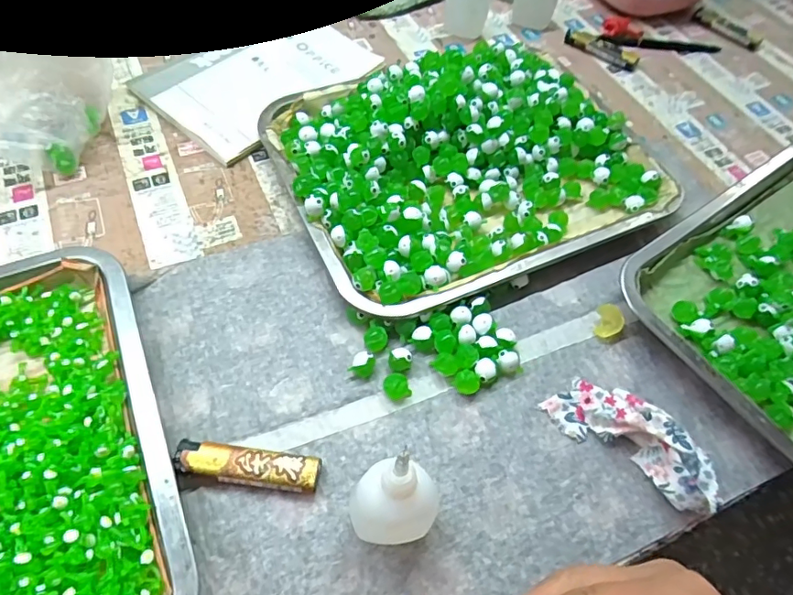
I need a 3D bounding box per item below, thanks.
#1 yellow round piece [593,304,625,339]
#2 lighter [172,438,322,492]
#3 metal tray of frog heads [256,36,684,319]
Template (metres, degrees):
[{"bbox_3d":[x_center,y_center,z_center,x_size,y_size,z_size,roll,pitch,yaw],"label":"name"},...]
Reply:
[{"bbox_3d":[0.150,0.017,0.363,0.016,0.014,0.022,15,58,5],"label":"yellow round piece"},{"bbox_3d":[-0.084,0.096,0.291,0.079,0.013,0.020,8,58,0],"label":"lighter"},{"bbox_3d":[0.059,-0.119,0.421,0.293,0.041,0.232,-20,62,-16],"label":"metal tray of frog heads"}]

